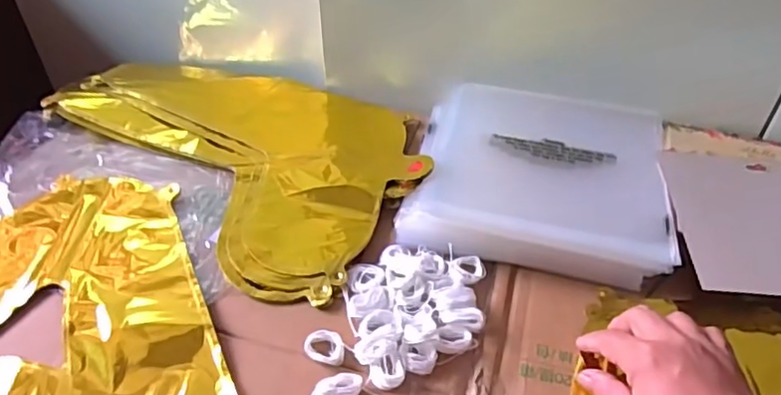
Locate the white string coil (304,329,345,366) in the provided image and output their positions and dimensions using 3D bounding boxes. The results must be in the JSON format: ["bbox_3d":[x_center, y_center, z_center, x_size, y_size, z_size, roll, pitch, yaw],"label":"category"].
[{"bbox_3d":[-0.047,0.109,0.450,0.031,0.008,0.024,13,45,12],"label":"white string coil"}]

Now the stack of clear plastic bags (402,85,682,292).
[{"bbox_3d":[0.139,-0.026,0.578,0.221,0.033,0.229,10,44,9],"label":"stack of clear plastic bags"}]

